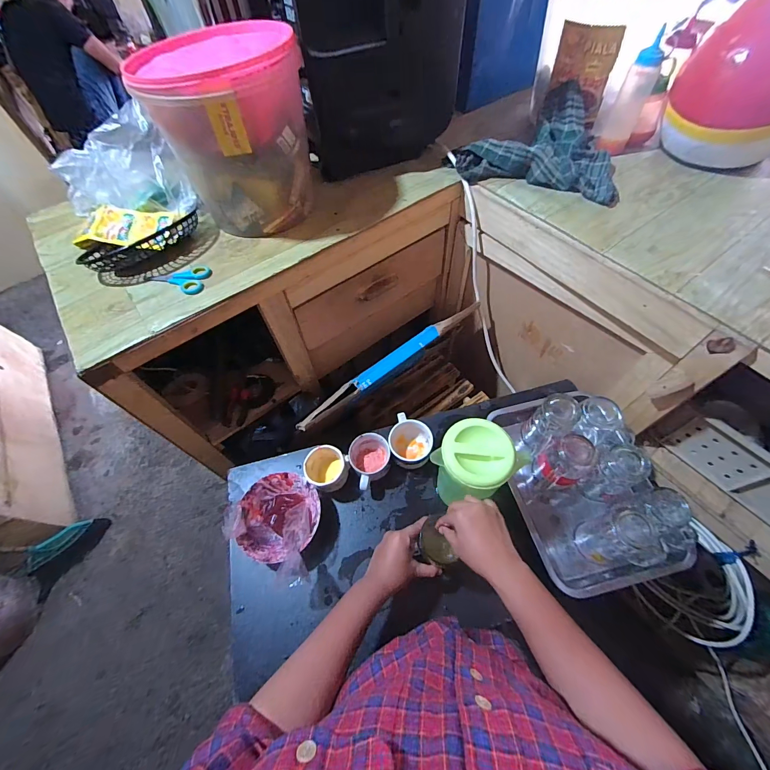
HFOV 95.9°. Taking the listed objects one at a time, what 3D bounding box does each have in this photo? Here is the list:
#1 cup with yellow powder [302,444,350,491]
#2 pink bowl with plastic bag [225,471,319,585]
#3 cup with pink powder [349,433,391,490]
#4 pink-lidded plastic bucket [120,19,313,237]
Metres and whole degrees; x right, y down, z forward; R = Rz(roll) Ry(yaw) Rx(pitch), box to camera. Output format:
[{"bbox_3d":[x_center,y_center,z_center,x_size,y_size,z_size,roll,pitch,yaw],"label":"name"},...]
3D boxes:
[{"bbox_3d":[-0.114,0.167,0.675,0.075,0.077,0.075,-2,60,3],"label":"cup with yellow powder"},{"bbox_3d":[-0.181,0.248,0.628,0.195,0.097,0.149,33,67,20],"label":"pink bowl with plastic bag"},{"bbox_3d":[-0.026,0.151,0.689,0.080,0.068,0.095,-24,61,-10],"label":"cup with pink powder"},{"bbox_3d":[-0.245,-0.437,0.609,0.232,0.230,0.265,-9,59,-2],"label":"pink-lidded plastic bucket"}]

